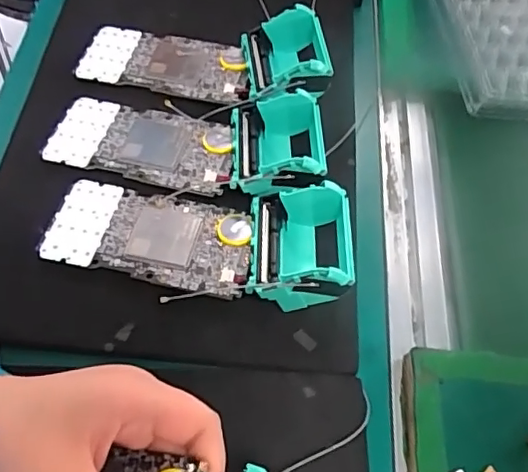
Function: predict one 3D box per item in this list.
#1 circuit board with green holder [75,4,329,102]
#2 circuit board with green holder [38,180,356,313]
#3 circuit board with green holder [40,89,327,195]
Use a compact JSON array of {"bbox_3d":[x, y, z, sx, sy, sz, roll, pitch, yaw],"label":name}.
[{"bbox_3d":[-0.047,-0.140,0.425,0.192,0.041,0.081,5,60,0],"label":"circuit board with green holder"},{"bbox_3d":[-0.041,-0.003,0.347,0.190,0.040,0.075,8,60,2],"label":"circuit board with green holder"},{"bbox_3d":[-0.055,-0.073,0.387,0.194,0.041,0.082,7,60,1],"label":"circuit board with green holder"}]

